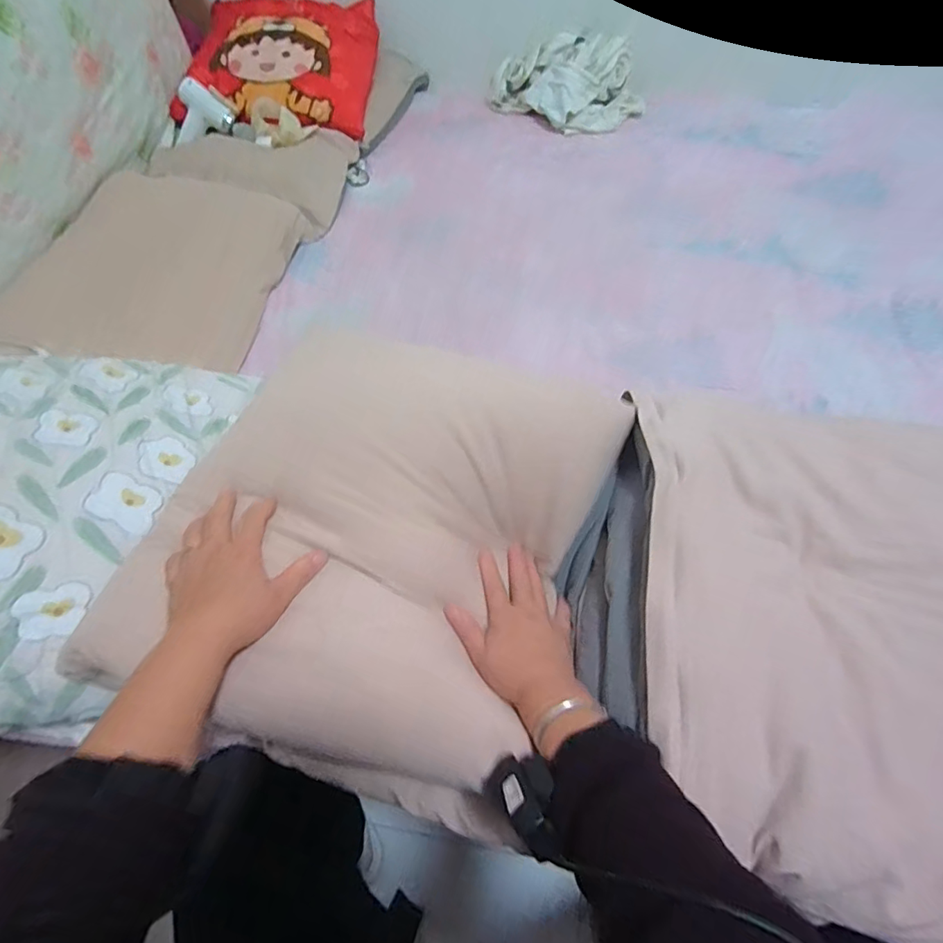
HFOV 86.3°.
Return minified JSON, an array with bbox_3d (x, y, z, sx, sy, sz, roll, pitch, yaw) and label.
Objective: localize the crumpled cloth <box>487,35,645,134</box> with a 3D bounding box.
[{"bbox_3d":[0.216,-0.890,1.148,0.307,0.136,0.181,34,65,21],"label":"crumpled cloth"}]

